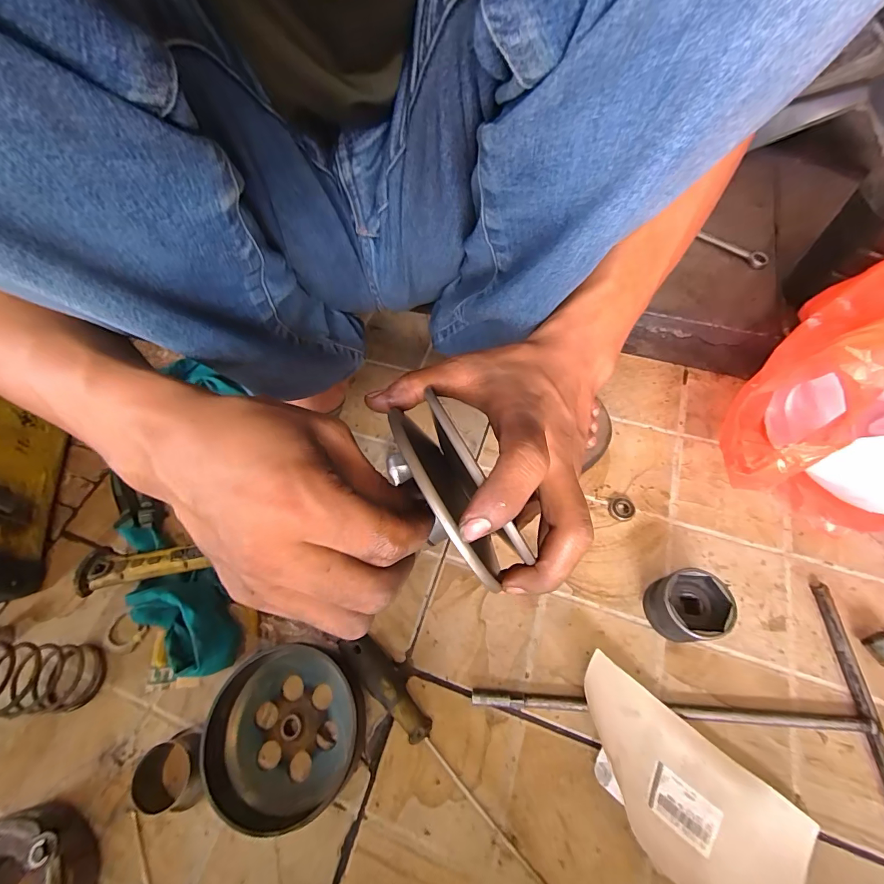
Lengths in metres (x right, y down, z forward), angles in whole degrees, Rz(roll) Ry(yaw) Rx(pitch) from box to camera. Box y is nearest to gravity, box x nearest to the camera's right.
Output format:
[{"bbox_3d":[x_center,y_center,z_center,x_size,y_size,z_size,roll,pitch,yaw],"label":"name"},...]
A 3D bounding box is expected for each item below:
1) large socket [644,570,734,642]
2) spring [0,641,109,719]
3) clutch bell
[{"bbox_3d":[0.201,0.137,0.340,0.052,0.051,0.051,-2,62,3],"label":"large socket"},{"bbox_3d":[-0.332,0.187,0.323,0.049,0.105,0.050,-6,62,1],"label":"spring"},{"bbox_3d":[-0.123,0.228,0.324,0.114,0.035,0.119,-2,62,3],"label":"clutch bell"}]

